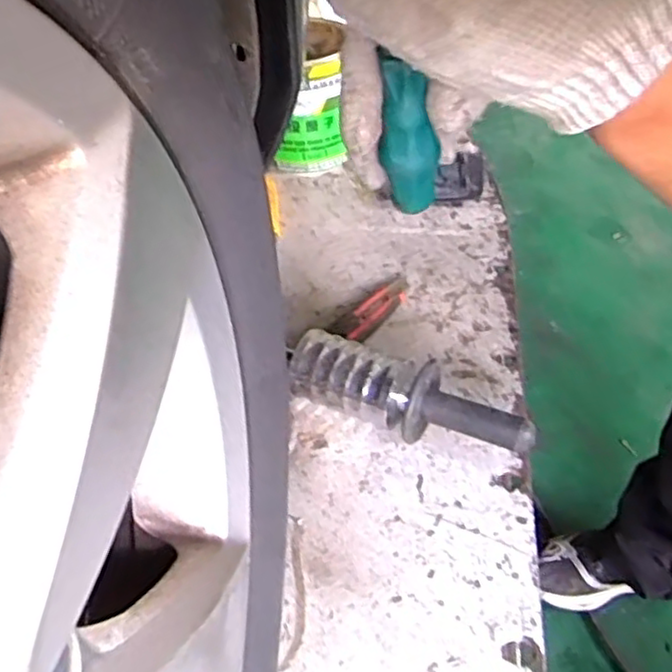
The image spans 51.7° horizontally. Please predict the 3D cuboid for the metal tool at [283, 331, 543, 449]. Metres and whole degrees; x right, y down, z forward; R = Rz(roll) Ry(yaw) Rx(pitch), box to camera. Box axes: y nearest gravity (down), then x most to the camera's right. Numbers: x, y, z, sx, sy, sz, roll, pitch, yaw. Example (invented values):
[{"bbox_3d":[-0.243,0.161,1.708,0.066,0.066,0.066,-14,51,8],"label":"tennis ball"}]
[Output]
[{"bbox_3d":[0.066,0.057,0.625,0.220,0.072,0.066,18,48,18],"label":"metal tool"}]

